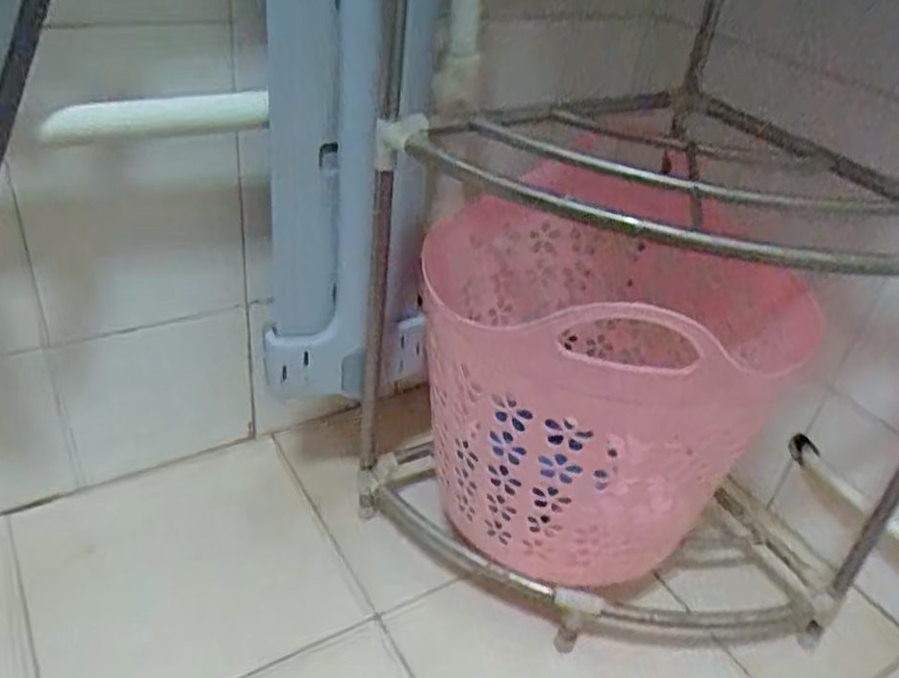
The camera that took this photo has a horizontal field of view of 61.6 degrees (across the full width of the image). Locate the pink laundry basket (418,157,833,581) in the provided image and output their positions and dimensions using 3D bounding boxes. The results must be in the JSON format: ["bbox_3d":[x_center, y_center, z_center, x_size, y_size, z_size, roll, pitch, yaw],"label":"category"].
[{"bbox_3d":[0.137,0.034,0.715,0.322,0.308,0.336,6,35,-1],"label":"pink laundry basket"}]

